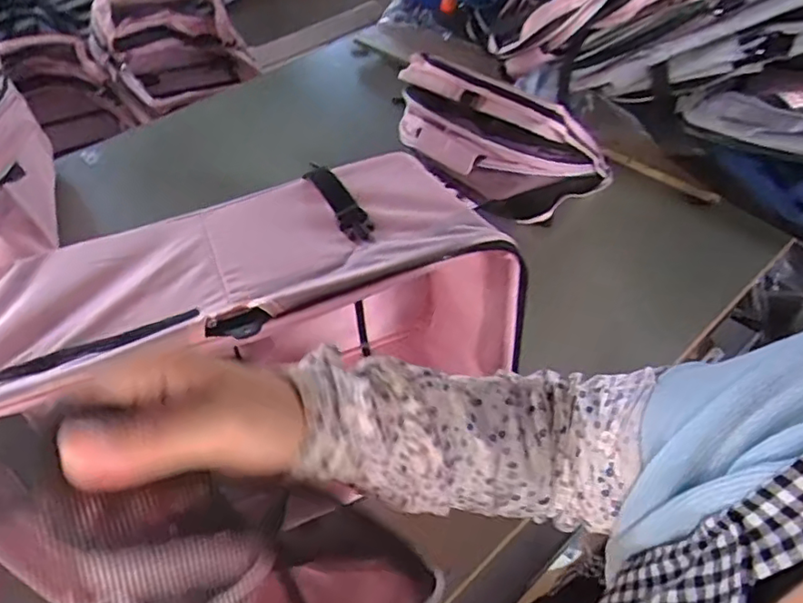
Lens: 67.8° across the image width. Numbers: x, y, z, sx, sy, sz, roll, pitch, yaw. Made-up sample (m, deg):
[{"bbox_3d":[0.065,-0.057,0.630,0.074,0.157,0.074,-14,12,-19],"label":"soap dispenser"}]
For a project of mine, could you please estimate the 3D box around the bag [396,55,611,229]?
[{"bbox_3d":[0.153,-0.274,1.025,0.379,0.196,0.162,17,52,18],"label":"bag"}]

